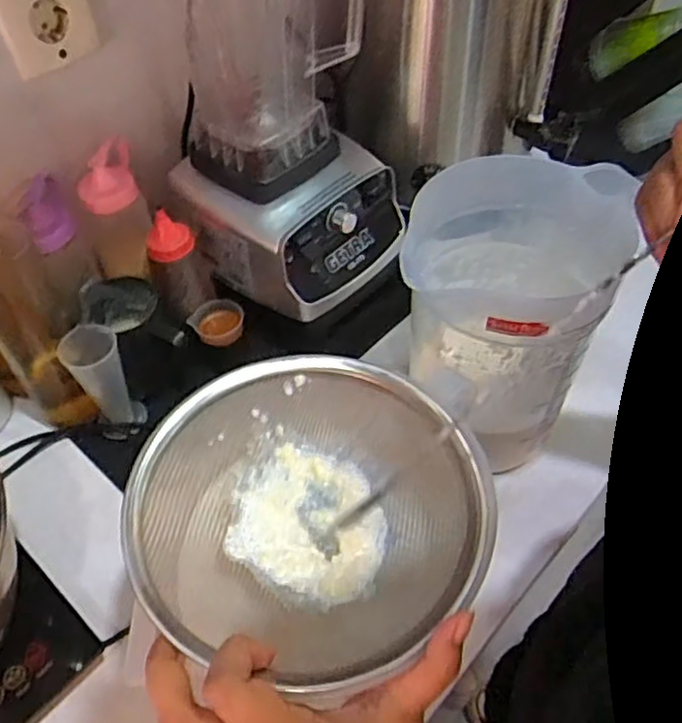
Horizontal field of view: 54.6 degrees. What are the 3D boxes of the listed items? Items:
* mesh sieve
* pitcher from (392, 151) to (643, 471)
[{"bbox_3d":[-0.019,0.096,0.384,0.180,0.084,0.178,-2,51,2],"label":"mesh sieve"},{"bbox_3d":[0.135,-0.059,0.569,0.168,0.174,0.169,19,54,18],"label":"pitcher"}]

